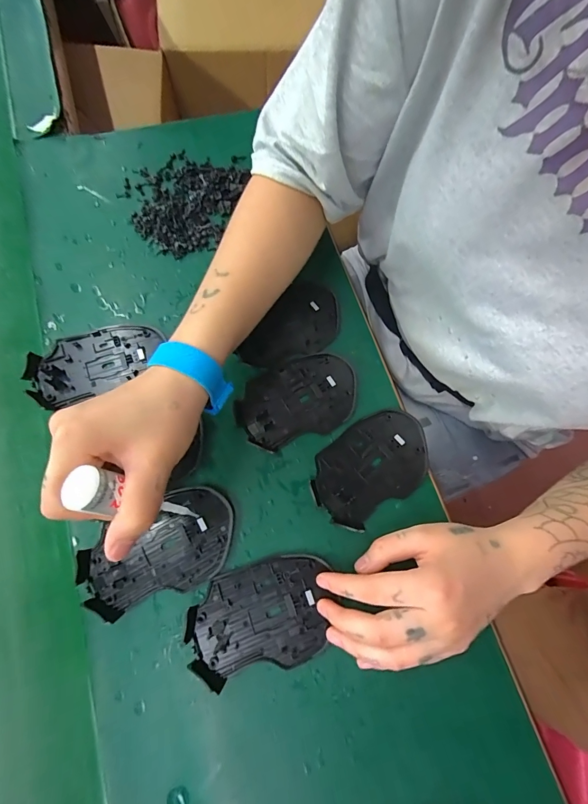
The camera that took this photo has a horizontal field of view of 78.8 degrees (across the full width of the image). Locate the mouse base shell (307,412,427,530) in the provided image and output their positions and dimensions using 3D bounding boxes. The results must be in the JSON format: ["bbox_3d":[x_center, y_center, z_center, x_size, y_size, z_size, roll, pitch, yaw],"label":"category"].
[{"bbox_3d":[0.068,0.054,0.311,0.112,0.013,0.072,-34,78,-11],"label":"mouse base shell"}]

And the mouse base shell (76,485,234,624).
[{"bbox_3d":[-0.103,0.114,0.278,0.113,0.015,0.070,-25,76,-9],"label":"mouse base shell"}]

